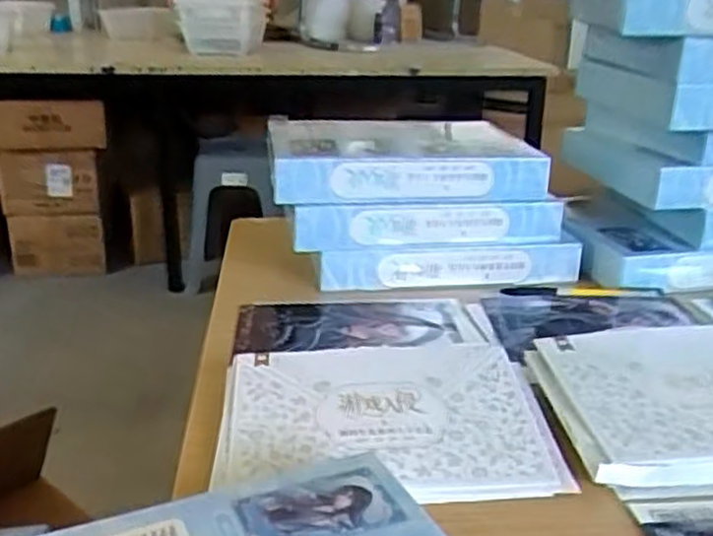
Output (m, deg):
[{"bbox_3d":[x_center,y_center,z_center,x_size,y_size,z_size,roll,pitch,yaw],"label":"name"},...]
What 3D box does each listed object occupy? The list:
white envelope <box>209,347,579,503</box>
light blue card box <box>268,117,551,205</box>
[{"bbox_3d":[0.015,0.085,0.453,0.189,0.013,0.135,0,30,-3],"label":"white envelope"},{"bbox_3d":[0.039,-0.113,0.743,0.250,0.051,0.191,-2,22,-7],"label":"light blue card box"}]

